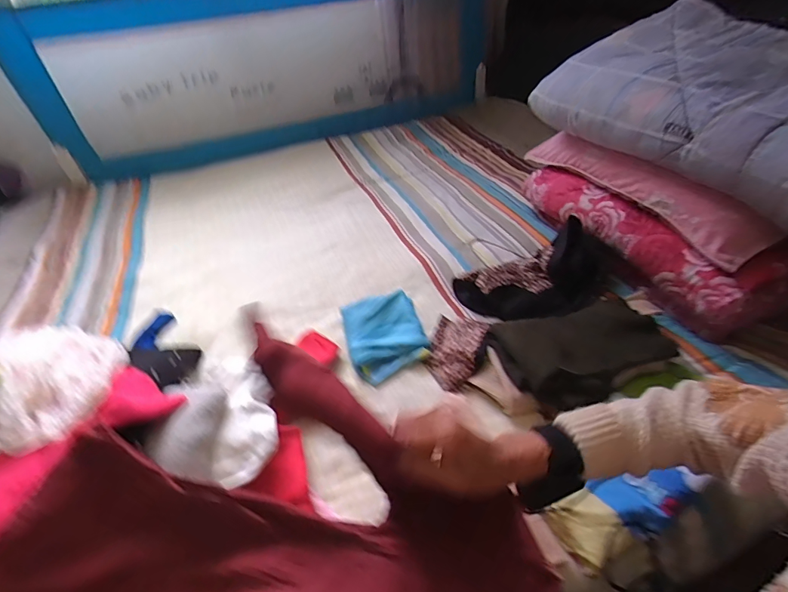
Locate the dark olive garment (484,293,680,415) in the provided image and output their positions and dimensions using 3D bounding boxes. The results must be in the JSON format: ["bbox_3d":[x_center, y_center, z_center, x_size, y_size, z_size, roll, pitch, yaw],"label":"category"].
[{"bbox_3d":[0.339,0.087,0.779,0.298,0.076,0.181,-14,41,-11],"label":"dark olive garment"}]

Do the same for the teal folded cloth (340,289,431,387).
[{"bbox_3d":[-0.018,0.076,0.862,0.152,0.050,0.179,-13,41,-9],"label":"teal folded cloth"}]

